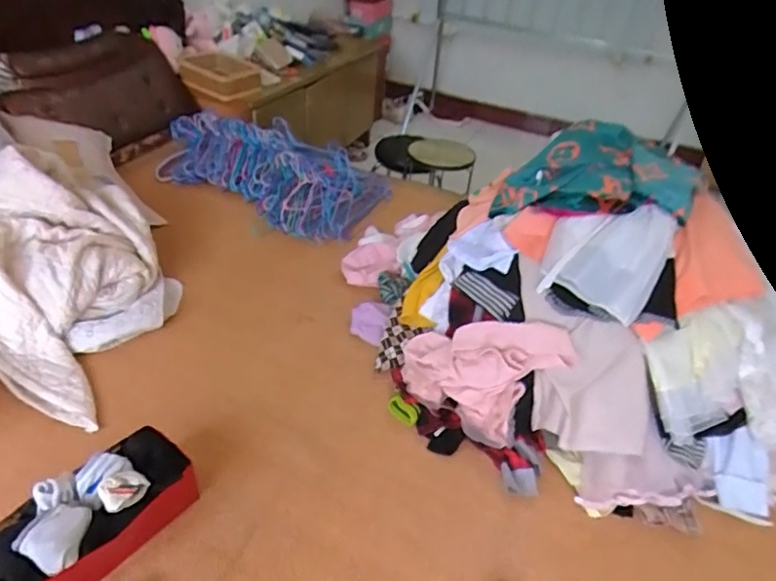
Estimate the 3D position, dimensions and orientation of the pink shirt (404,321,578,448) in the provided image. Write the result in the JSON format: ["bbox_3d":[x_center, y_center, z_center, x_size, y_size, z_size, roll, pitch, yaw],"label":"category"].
[{"bbox_3d":[0.179,0.153,1.076,0.306,0.200,0.188,17,37,15],"label":"pink shirt"}]

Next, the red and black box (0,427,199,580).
[{"bbox_3d":[-0.448,0.352,0.846,0.141,0.115,0.282,28,41,28],"label":"red and black box"}]

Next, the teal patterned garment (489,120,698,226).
[{"bbox_3d":[0.455,-0.254,1.201,0.392,0.143,0.255,14,36,11],"label":"teal patterned garment"}]

